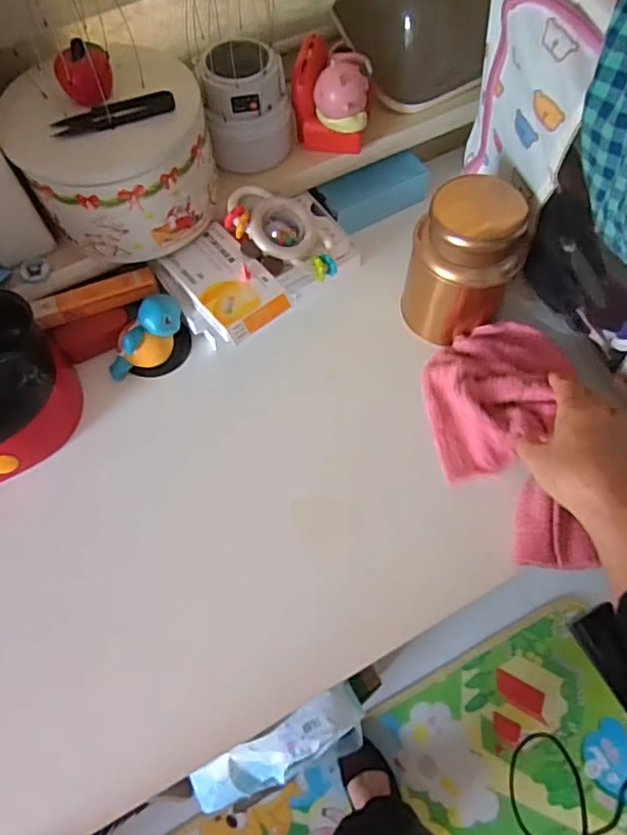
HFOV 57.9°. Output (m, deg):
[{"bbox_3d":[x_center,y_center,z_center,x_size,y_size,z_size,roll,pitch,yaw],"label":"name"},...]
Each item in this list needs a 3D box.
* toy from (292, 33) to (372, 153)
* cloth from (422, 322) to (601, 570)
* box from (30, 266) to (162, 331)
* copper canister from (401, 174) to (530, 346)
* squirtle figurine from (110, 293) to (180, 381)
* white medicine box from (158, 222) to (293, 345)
[{"bbox_3d":[0.020,-0.318,0.563,0.076,0.083,0.067,16,66,9],"label":"toy"},{"bbox_3d":[0.178,0.017,0.510,0.131,0.032,0.227,-3,65,0],"label":"cloth"},{"bbox_3d":[-0.210,-0.116,0.548,0.114,0.019,0.029,-21,66,-9],"label":"box"},{"bbox_3d":[0.141,-0.144,0.534,0.097,0.141,0.080,20,67,10],"label":"copper canister"},{"bbox_3d":[-0.162,-0.072,0.544,0.041,0.040,0.096,40,99,18],"label":"squirtle figurine"},{"bbox_3d":[-0.082,-0.129,0.538,0.073,0.018,0.116,-37,69,-15],"label":"white medicine box"}]

